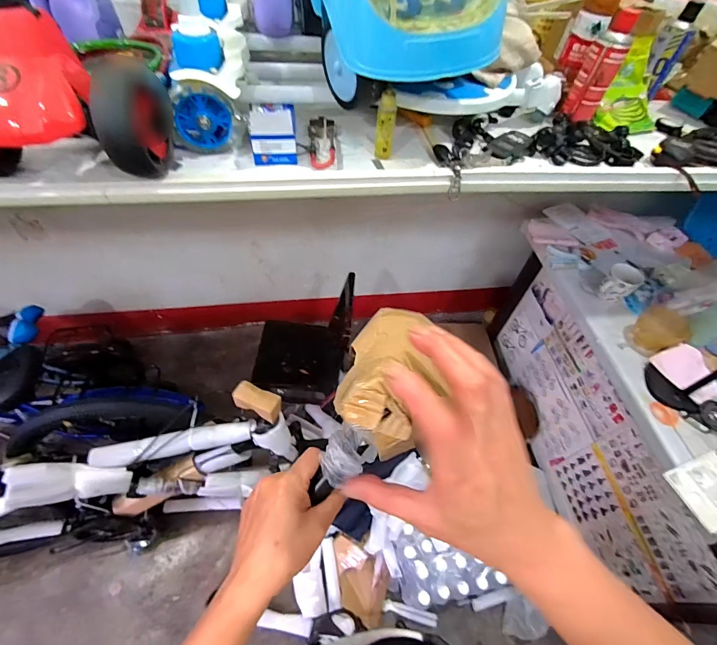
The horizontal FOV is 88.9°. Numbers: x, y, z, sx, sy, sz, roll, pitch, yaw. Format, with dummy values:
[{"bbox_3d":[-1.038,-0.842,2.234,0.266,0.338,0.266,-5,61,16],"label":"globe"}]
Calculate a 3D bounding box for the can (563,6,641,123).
[{"bbox_3d":[0.468,-0.493,0.710,0.066,0.163,0.064,27,55,14],"label":"can"}]

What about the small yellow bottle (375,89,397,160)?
[{"bbox_3d":[0.046,-0.325,0.607,0.032,0.100,0.021,10,53,2],"label":"small yellow bottle"}]

